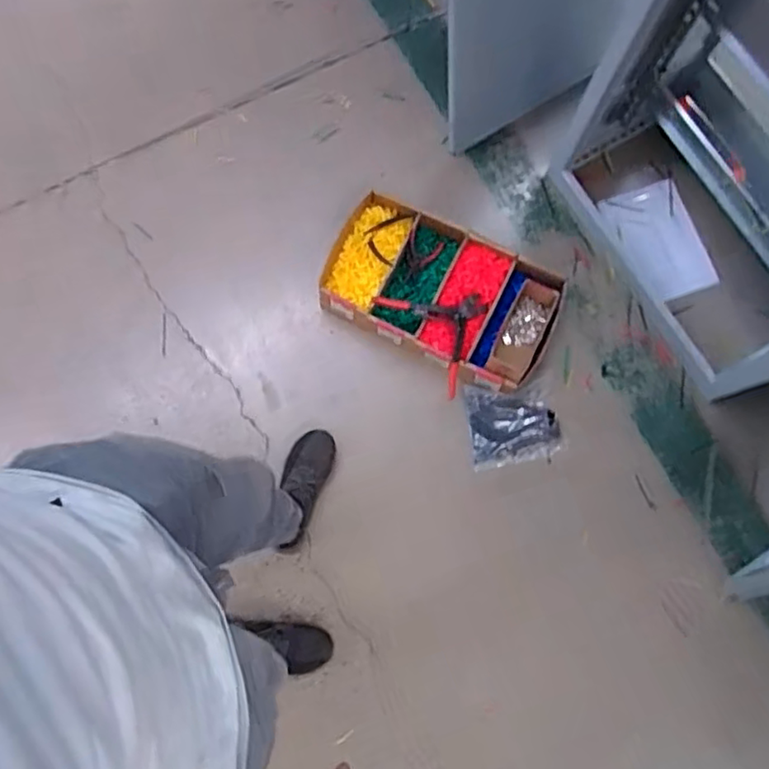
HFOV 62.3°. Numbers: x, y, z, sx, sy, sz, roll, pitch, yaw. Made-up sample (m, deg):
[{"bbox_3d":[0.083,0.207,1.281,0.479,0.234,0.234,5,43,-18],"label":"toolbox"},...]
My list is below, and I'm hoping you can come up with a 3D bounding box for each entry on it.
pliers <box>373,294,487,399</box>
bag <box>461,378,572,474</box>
[{"bbox_3d":[0.138,-0.136,1.394,0.194,0.056,0.277,-38,81,-8],"label":"pliers"},{"bbox_3d":[0.292,0.086,1.442,0.204,0.022,0.181,-12,90,0],"label":"bag"}]

